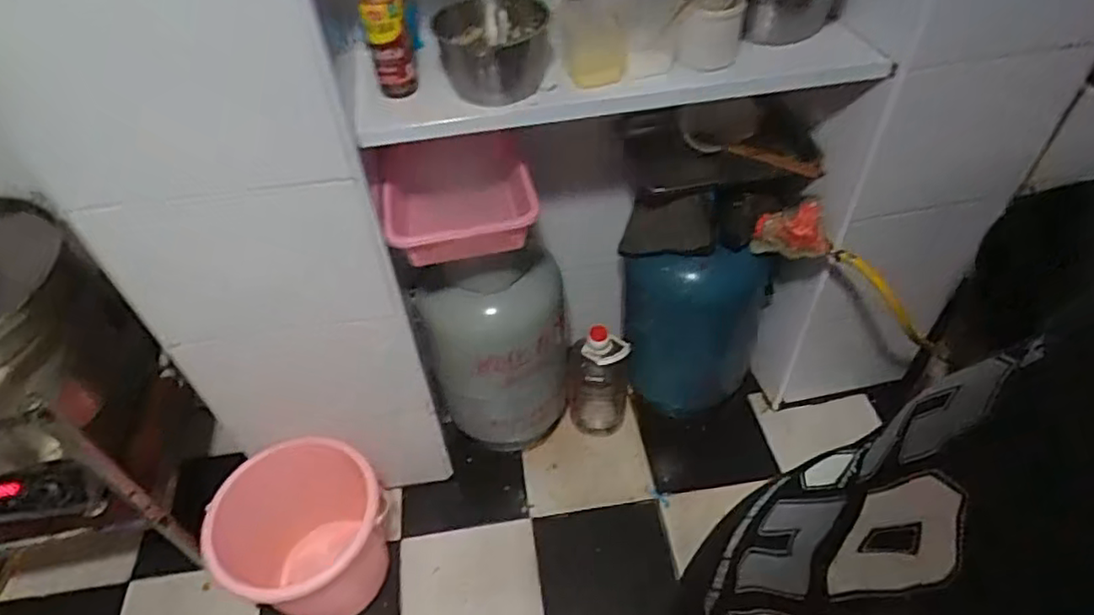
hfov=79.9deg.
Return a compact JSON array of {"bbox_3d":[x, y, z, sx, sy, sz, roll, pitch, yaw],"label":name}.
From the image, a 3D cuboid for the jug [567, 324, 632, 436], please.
[{"bbox_3d":[0.121,0.162,1.540,0.140,0.314,0.125,4,48,7],"label":"jug"}]

